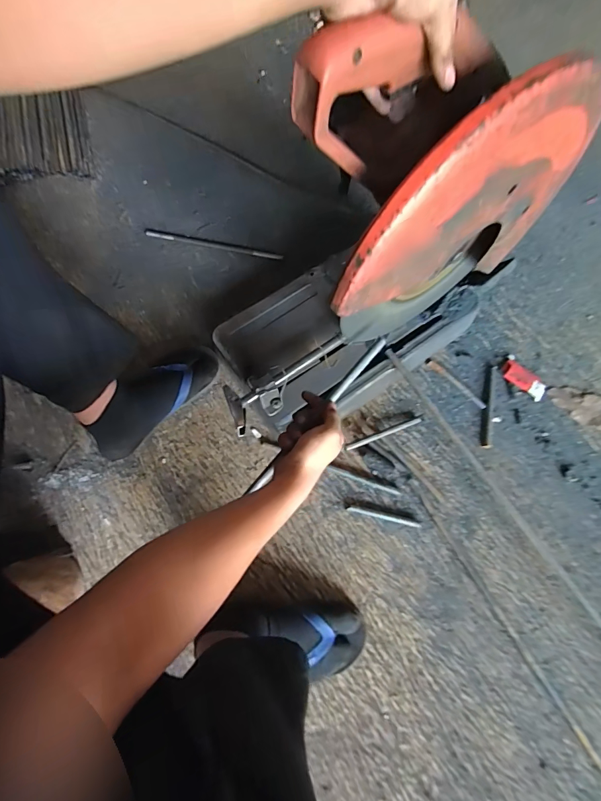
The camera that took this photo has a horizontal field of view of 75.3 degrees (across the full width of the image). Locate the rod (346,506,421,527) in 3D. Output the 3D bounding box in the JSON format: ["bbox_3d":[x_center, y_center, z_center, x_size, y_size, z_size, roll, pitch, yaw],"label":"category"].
[{"bbox_3d":[0.140,0.196,0.657,0.124,0.004,0.008,13,73,4],"label":"rod"}]

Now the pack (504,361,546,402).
[{"bbox_3d":[0.424,-0.040,0.737,0.085,0.012,0.043,38,76,11],"label":"pack"}]

